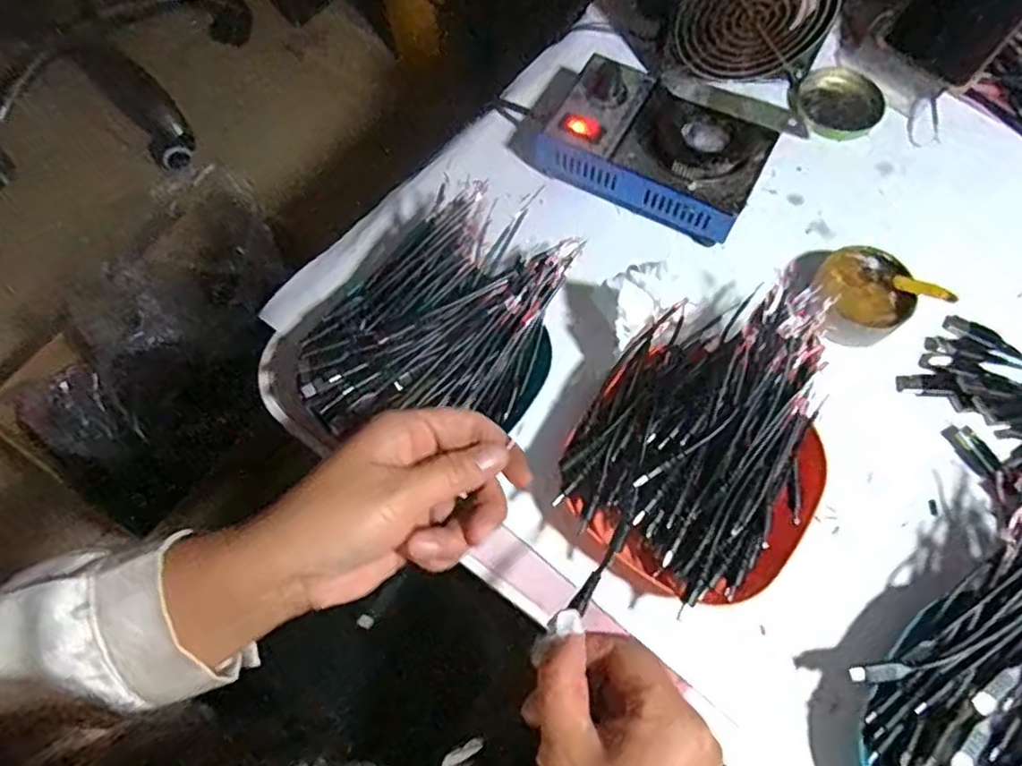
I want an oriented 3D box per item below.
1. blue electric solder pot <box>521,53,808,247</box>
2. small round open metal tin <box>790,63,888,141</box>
[{"bbox_3d":[0.100,-0.172,0.483,0.163,0.052,0.095,24,70,10],"label":"blue electric solder pot"},{"bbox_3d":[0.260,-0.221,0.540,0.063,0.012,0.065,0,68,1],"label":"small round open metal tin"}]

